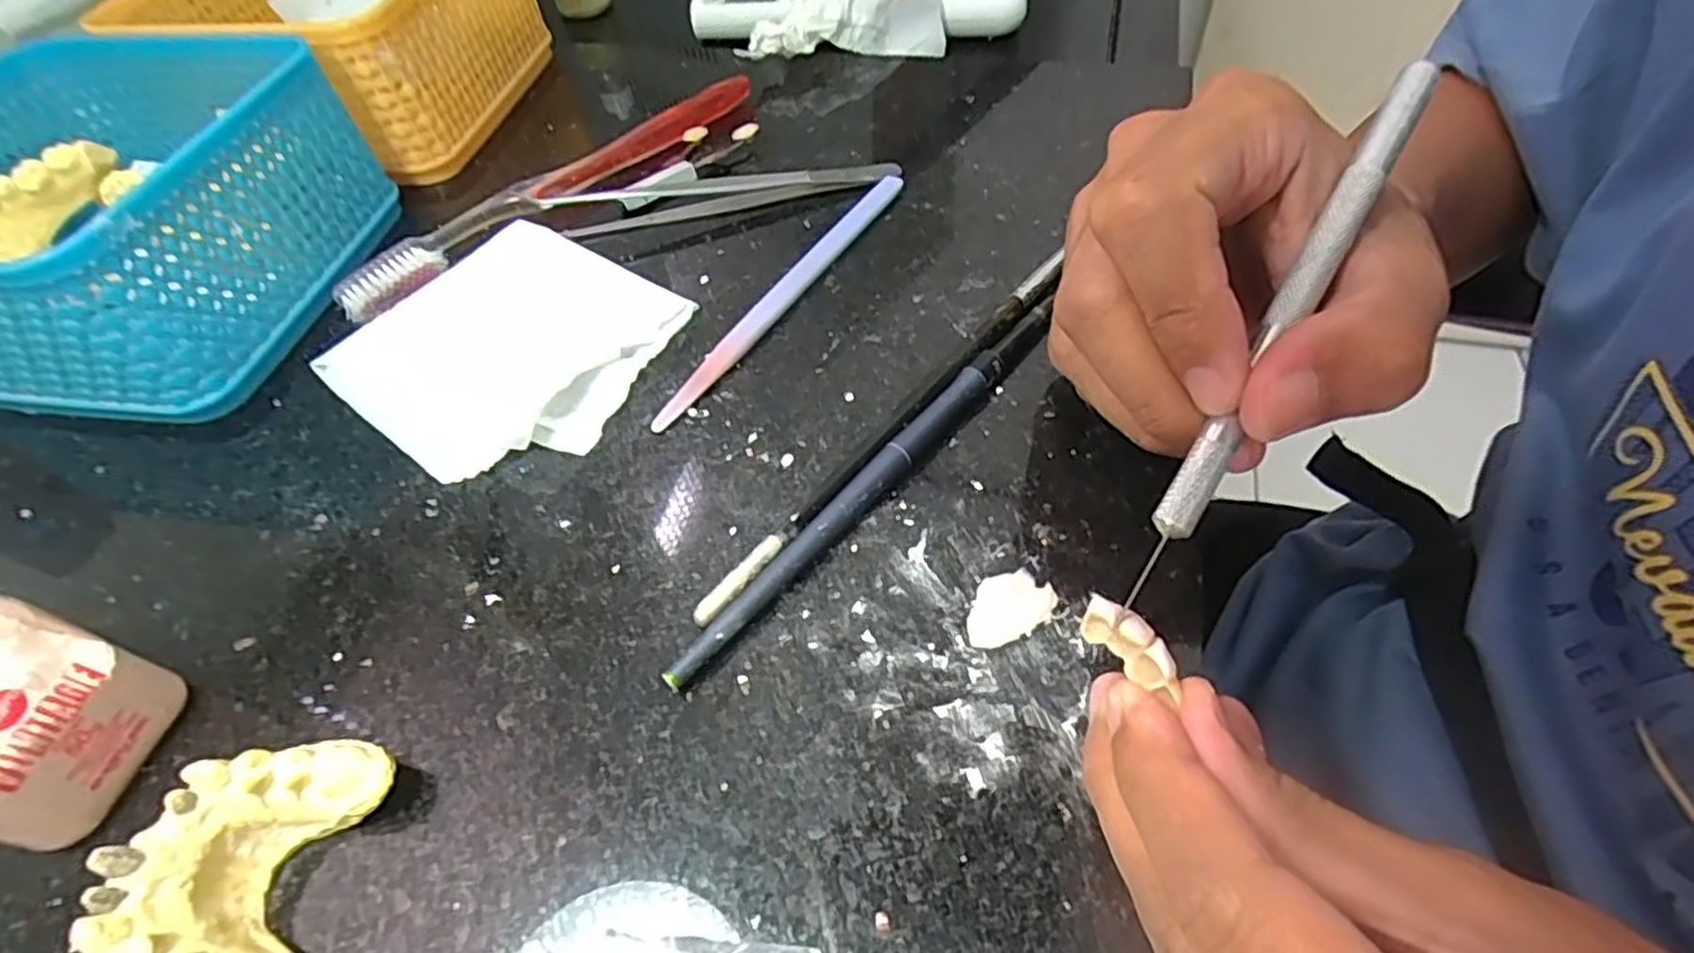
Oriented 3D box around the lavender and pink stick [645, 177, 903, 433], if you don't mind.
[{"bbox_3d":[-0.019,-0.064,0.258,0.010,0.006,0.138,26,60,22],"label":"lavender and pink stick"}]

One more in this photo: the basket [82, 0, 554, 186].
[{"bbox_3d":[-0.223,-0.197,0.331,0.134,0.062,0.130,8,55,10],"label":"basket"}]

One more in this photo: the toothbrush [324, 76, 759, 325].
[{"bbox_3d":[-0.112,-0.118,0.296,0.185,0.011,0.020,-39,60,-22],"label":"toothbrush"}]

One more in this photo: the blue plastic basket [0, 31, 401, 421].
[{"bbox_3d":[-0.254,-0.092,0.258,0.135,0.054,0.135,7,54,10],"label":"blue plastic basket"}]

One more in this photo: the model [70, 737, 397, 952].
[{"bbox_3d":[-0.119,0.080,0.148,0.037,0.026,0.055,0,54,5],"label":"model"}]

